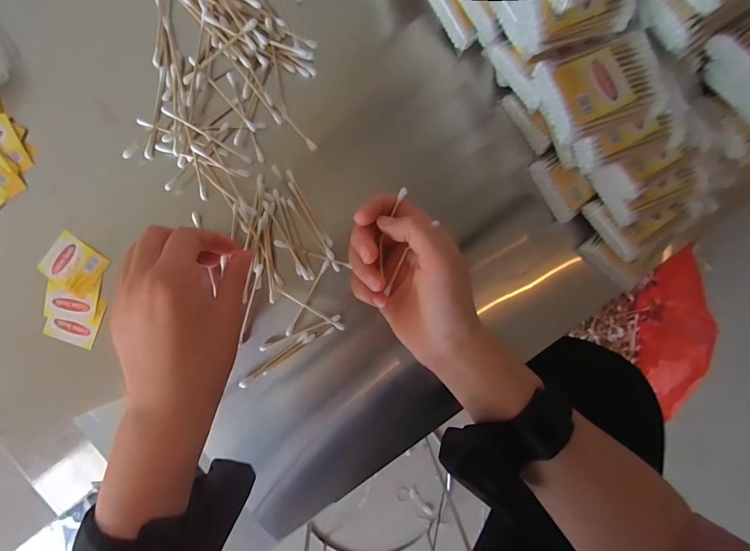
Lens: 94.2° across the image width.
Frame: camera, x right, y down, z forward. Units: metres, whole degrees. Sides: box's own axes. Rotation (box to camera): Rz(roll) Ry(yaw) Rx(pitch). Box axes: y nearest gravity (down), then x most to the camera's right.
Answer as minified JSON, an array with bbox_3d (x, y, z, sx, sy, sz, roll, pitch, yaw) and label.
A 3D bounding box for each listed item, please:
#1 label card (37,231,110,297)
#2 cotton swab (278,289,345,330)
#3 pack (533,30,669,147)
[{"bbox_3d":[-0.244,-0.008,0.281,0.040,0.005,0.037,37,86,-10],"label":"label card"},{"bbox_3d":[-0.054,0.029,0.292,0.062,0.007,0.005,30,91,-5],"label":"cotton swab"},{"bbox_3d":[0.149,-0.123,0.231,0.074,0.019,0.053,-17,94,-3],"label":"pack"}]

